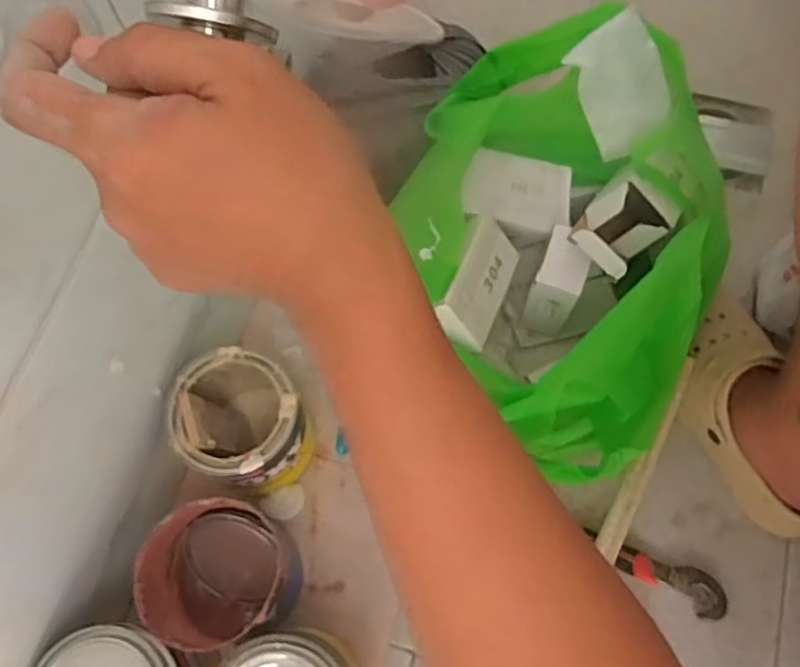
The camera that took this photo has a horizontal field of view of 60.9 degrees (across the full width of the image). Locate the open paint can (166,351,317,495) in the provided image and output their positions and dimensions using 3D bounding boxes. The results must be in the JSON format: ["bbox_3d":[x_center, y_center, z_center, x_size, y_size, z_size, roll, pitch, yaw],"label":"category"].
[{"bbox_3d":[-0.140,0.086,0.606,0.097,0.125,0.120,-8,69,-1],"label":"open paint can"}]

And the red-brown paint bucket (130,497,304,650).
[{"bbox_3d":[-0.142,0.195,0.561,0.103,0.121,0.099,-1,69,2],"label":"red-brown paint bucket"}]

